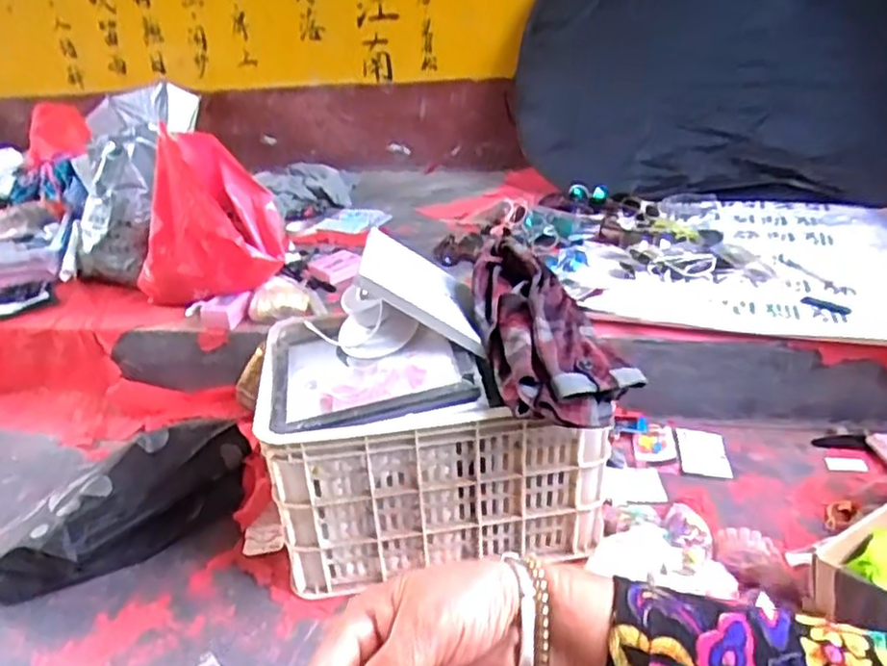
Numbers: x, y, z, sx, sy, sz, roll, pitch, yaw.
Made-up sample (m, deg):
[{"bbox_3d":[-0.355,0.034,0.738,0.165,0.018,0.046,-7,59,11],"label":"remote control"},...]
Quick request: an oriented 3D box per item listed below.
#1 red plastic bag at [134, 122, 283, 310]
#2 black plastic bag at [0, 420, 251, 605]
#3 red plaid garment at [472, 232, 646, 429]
[{"bbox_3d":[-0.513,-0.257,1.500,0.356,0.364,0.206,10,30,26],"label":"red plastic bag"},{"bbox_3d":[-0.522,0.290,1.129,0.180,0.134,0.456,16,33,34],"label":"black plastic bag"},{"bbox_3d":[0.142,-0.014,0.985,0.176,0.070,0.352,-8,42,-9],"label":"red plaid garment"}]

